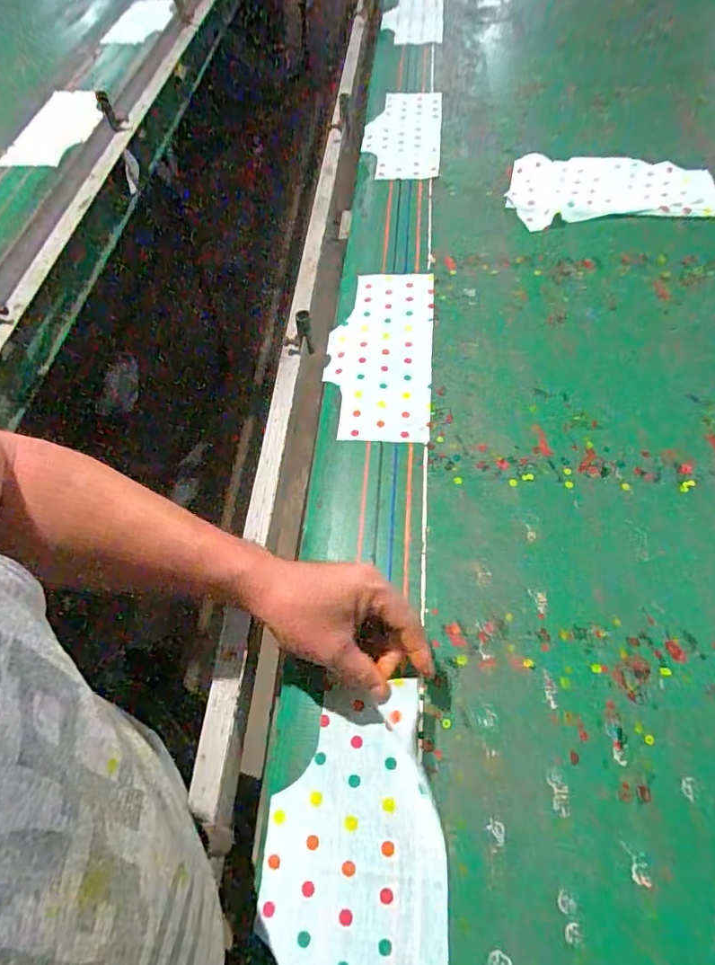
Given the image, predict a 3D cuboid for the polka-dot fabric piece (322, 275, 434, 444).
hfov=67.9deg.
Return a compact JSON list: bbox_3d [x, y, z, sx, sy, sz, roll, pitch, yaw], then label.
[{"bbox_3d":[0.027,-0.163,0.659,0.127,0.011,0.273,0,55,10],"label":"polka-dot fabric piece"}]

